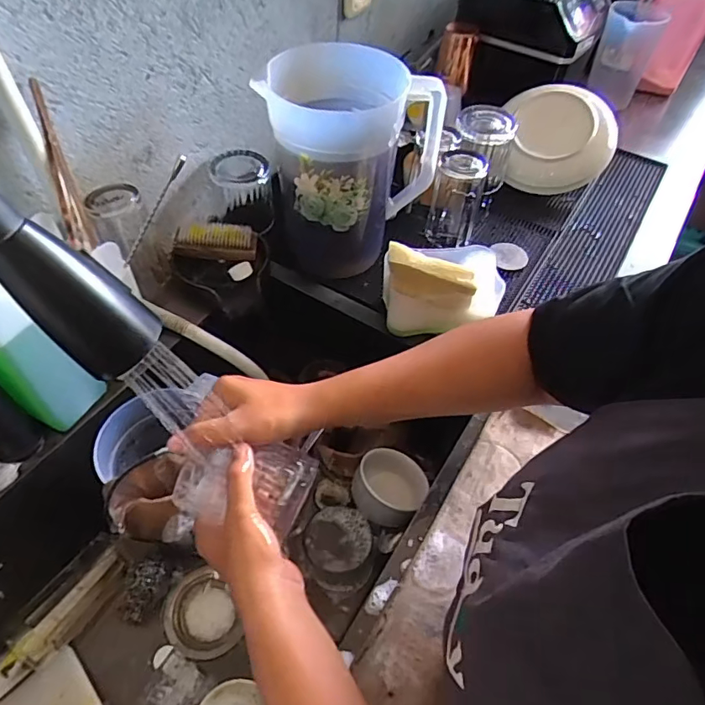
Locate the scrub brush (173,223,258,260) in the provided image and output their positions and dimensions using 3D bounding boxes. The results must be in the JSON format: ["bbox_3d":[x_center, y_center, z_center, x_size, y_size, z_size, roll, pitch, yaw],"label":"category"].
[{"bbox_3d":[-0.181,-0.147,0.678,0.106,0.030,0.040,-2,52,-4],"label":"scrub brush"}]

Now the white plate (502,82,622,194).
[{"bbox_3d":[0.348,-0.361,0.848,0.191,0.046,0.198,0,77,-2],"label":"white plate"}]

